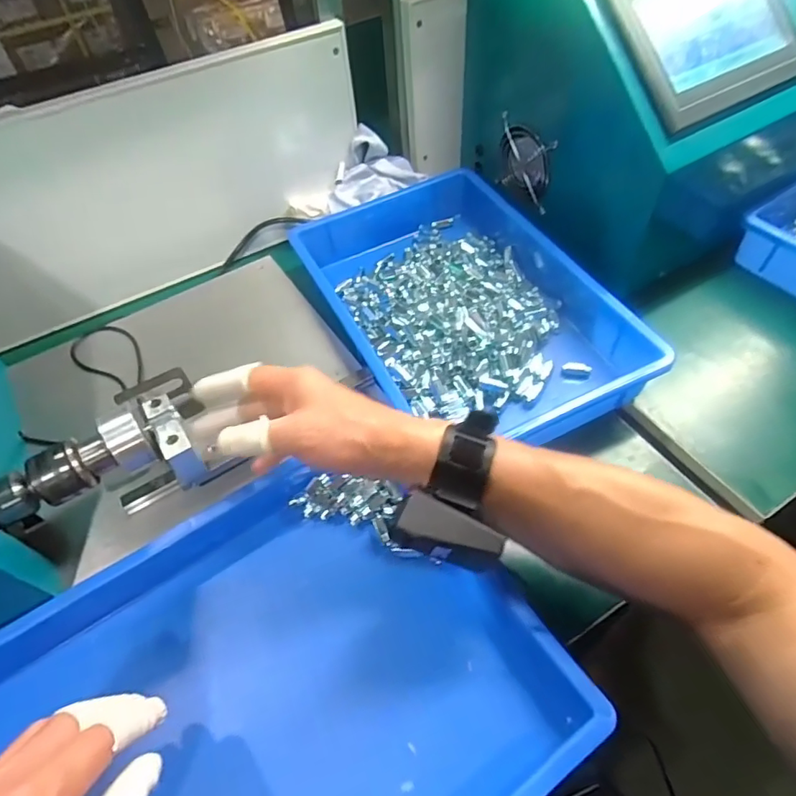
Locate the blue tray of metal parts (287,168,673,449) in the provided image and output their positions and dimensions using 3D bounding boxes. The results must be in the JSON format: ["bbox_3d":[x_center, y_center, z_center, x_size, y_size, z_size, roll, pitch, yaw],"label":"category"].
[{"bbox_3d":[0.058,-0.103,0.562,0.251,0.069,0.363,-20,55,-12],"label":"blue tray of metal parts"}]

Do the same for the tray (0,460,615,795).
[{"bbox_3d":[-0.127,0.227,0.349,0.447,0.052,0.294,-29,57,-17],"label":"tray"}]

